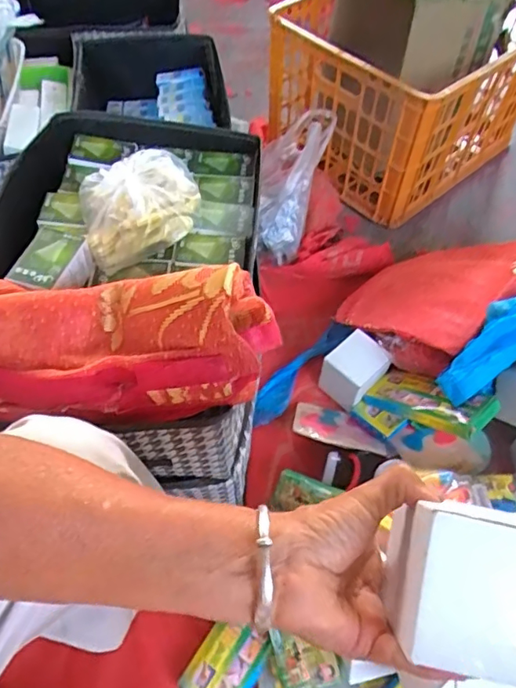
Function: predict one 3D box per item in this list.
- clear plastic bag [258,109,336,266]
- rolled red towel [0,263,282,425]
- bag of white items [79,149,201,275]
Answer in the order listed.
[{"bbox_3d":[0.050,-0.309,1.010,0.130,0.134,0.285,13,57,8],"label":"clear plastic bag"},{"bbox_3d":[-0.141,-0.005,0.476,0.299,0.081,0.121,1,56,0],"label":"rolled red towel"},{"bbox_3d":[-0.139,-0.168,0.619,0.146,0.061,0.125,-24,60,-16],"label":"bag of white items"}]

